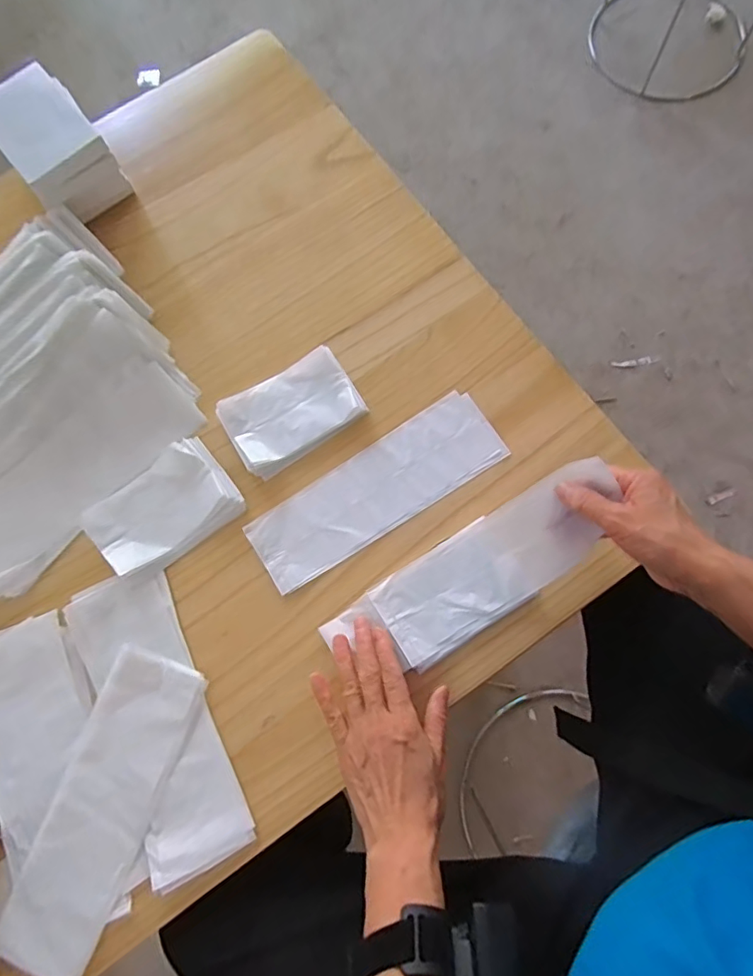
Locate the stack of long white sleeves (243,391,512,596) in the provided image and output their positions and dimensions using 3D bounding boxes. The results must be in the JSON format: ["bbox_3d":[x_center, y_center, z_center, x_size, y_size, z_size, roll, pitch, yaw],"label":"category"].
[{"bbox_3d":[0.001,0.001,0.531,0.253,0.009,0.081,-32,79,-6],"label":"stack of long white sleeves"}]

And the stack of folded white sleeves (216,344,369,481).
[{"bbox_3d":[-0.084,-0.076,0.544,0.129,0.016,0.085,-30,79,-6],"label":"stack of folded white sleeves"}]

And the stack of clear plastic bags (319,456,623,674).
[{"bbox_3d":[0.087,0.078,0.471,0.259,0.052,0.083,-35,79,10],"label":"stack of clear plastic bags"}]

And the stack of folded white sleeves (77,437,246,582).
[{"bbox_3d":[-0.203,0.022,0.522,0.132,0.017,0.085,-37,79,-7],"label":"stack of folded white sleeves"}]

